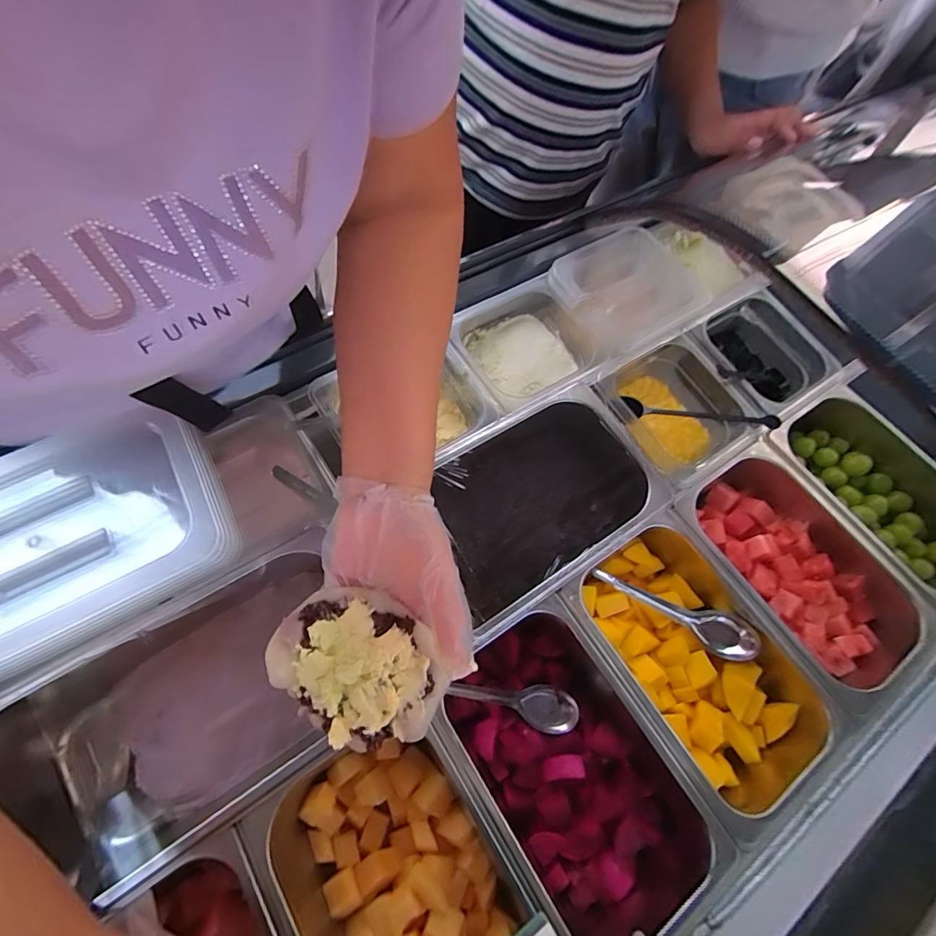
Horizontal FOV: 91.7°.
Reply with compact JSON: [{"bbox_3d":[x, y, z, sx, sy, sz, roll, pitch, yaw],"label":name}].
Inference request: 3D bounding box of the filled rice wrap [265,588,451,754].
[{"bbox_3d":[-0.074,0.136,0.308,0.114,0.029,0.085,34,70,11],"label":"filled rice wrap"}]

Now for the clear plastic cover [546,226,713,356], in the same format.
[{"bbox_3d":[0.210,-0.240,0.601,0.174,0.026,0.153,-29,72,-14],"label":"clear plastic cover"}]

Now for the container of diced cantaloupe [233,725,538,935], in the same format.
[{"bbox_3d":[-0.062,0.331,0.375,0.154,0.097,0.227,-31,72,-15],"label":"container of diced cantaloupe"}]

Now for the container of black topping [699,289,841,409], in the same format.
[{"bbox_3d":[0.391,-0.148,0.626,0.163,0.090,0.153,-34,73,-16],"label":"container of black topping"}]

